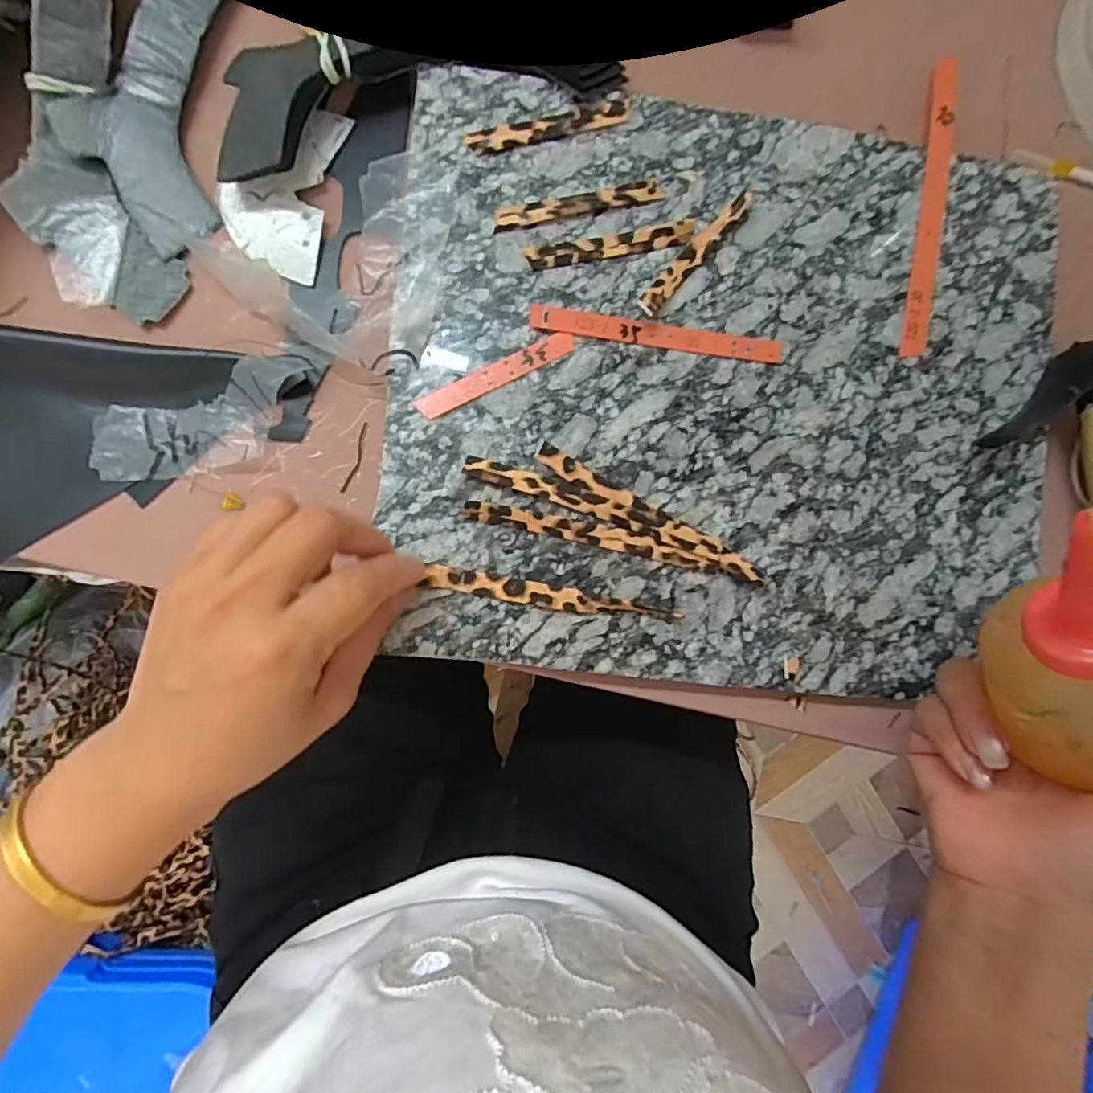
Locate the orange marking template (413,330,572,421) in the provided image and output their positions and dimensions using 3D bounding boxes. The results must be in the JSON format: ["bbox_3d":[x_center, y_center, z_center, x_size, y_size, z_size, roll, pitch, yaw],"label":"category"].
[{"bbox_3d":[-0.025,-0.085,0.275,0.083,0.004,0.011,-28,91,-8],"label":"orange marking template"}]

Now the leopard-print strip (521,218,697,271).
[{"bbox_3d":[0.034,-0.154,0.283,0.088,0.005,0.012,-12,89,-8],"label":"leopard-print strip"}]

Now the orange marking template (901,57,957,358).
[{"bbox_3d":[0.214,-0.187,0.305,0.017,0.004,0.171,10,86,-7],"label":"orange marking template"}]

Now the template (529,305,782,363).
[{"bbox_3d":[0.058,-0.108,0.284,0.130,0.004,0.012,6,86,-7],"label":"template"}]

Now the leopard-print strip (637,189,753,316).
[{"bbox_3d":[0.075,-0.149,0.285,0.013,0.011,0.085,42,83,-3],"label":"leopard-print strip"}]

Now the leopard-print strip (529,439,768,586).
[{"bbox_3d":[0.052,-0.014,0.276,0.127,0.008,0.013,29,84,-5],"label":"leopard-print strip"}]

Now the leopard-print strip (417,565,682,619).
[{"bbox_3d":[0.003,0.025,0.271,0.121,0.010,0.012,10,86,-4],"label":"leopard-print strip"}]

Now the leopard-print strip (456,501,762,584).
[{"bbox_3d":[0.034,-0.003,0.274,0.148,0.007,0.011,13,86,-6],"label":"leopard-print strip"}]

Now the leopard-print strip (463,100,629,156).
[{"bbox_3d":[0.002,-0.214,0.284,0.086,0.004,0.013,-16,89,-8],"label":"leopard-print strip"}]

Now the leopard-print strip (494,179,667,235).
[{"bbox_3d":[0.017,-0.174,0.283,0.088,0.004,0.012,-15,89,-8],"label":"leopard-print strip"}]

